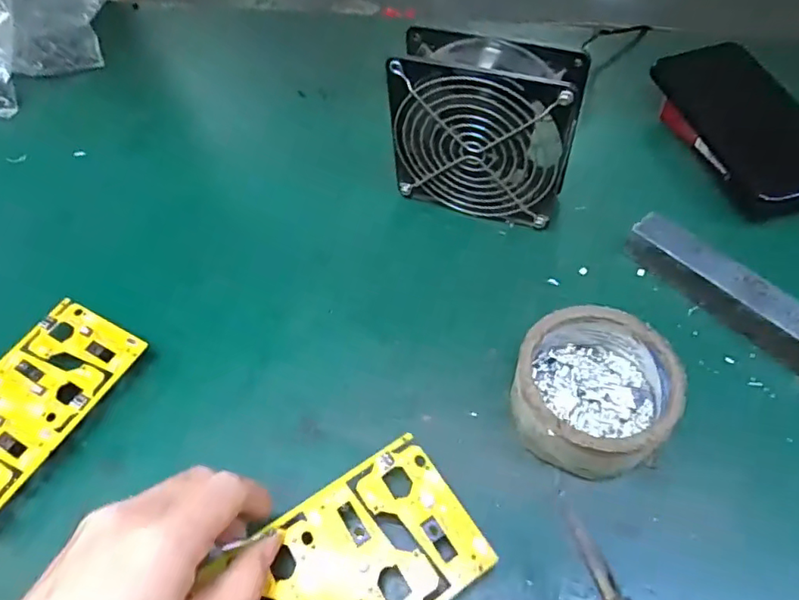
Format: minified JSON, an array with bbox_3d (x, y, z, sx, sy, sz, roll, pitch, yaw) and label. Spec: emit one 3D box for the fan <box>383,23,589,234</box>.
[{"bbox_3d":[0.057,-0.114,0.385,0.121,0.119,0.047,17,58,15],"label":"fan"}]

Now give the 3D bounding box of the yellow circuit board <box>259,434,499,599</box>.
[{"bbox_3d":[-0.030,0.134,0.273,0.138,0.004,0.078,-30,59,-16],"label":"yellow circuit board"}]

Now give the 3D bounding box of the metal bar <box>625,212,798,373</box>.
[{"bbox_3d":[0.210,-0.005,0.351,0.030,0.031,0.137,-34,60,-18],"label":"metal bar"}]

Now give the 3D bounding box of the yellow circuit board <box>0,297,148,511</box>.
[{"bbox_3d":[-0.230,0.070,0.345,0.075,0.025,0.138,23,60,19],"label":"yellow circuit board"}]

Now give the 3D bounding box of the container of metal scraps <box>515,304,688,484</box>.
[{"bbox_3d":[0.108,0.051,0.313,0.083,0.046,0.084,-2,55,3],"label":"container of metal scraps"}]

